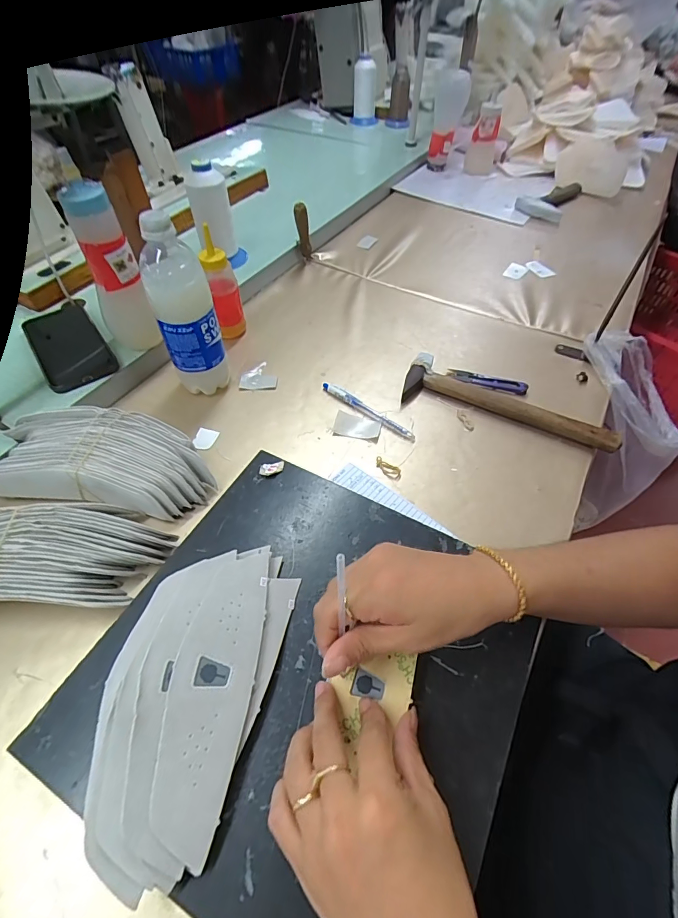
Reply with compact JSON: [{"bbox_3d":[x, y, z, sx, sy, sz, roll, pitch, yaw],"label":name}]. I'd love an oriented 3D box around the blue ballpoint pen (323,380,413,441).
[{"bbox_3d":[0.035,-0.061,0.511,0.137,0.008,0.010,34,59,22],"label":"blue ballpoint pen"}]

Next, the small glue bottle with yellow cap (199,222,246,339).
[{"bbox_3d":[-0.154,-0.229,0.556,0.039,0.139,0.033,-29,59,-21],"label":"small glue bottle with yellow cap"}]

